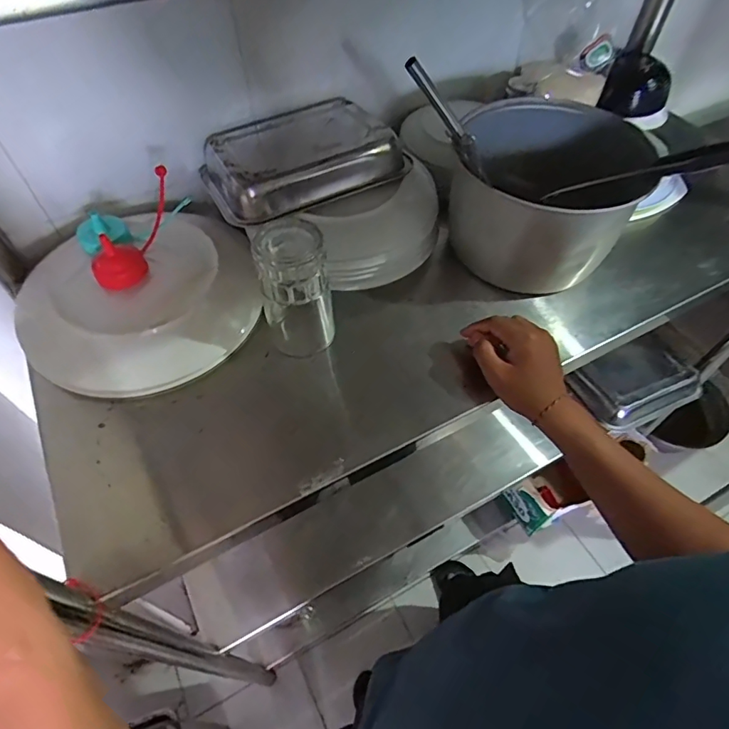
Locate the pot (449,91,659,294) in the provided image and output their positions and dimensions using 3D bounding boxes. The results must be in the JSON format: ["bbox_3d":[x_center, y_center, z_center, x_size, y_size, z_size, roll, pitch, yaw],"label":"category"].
[{"bbox_3d":[0.223,-0.211,0.614,0.206,0.147,0.231,24,57,16],"label":"pot"}]

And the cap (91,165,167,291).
[{"bbox_3d":[-0.275,-0.156,0.567,0.046,0.087,0.138,12,55,8],"label":"cap"}]

